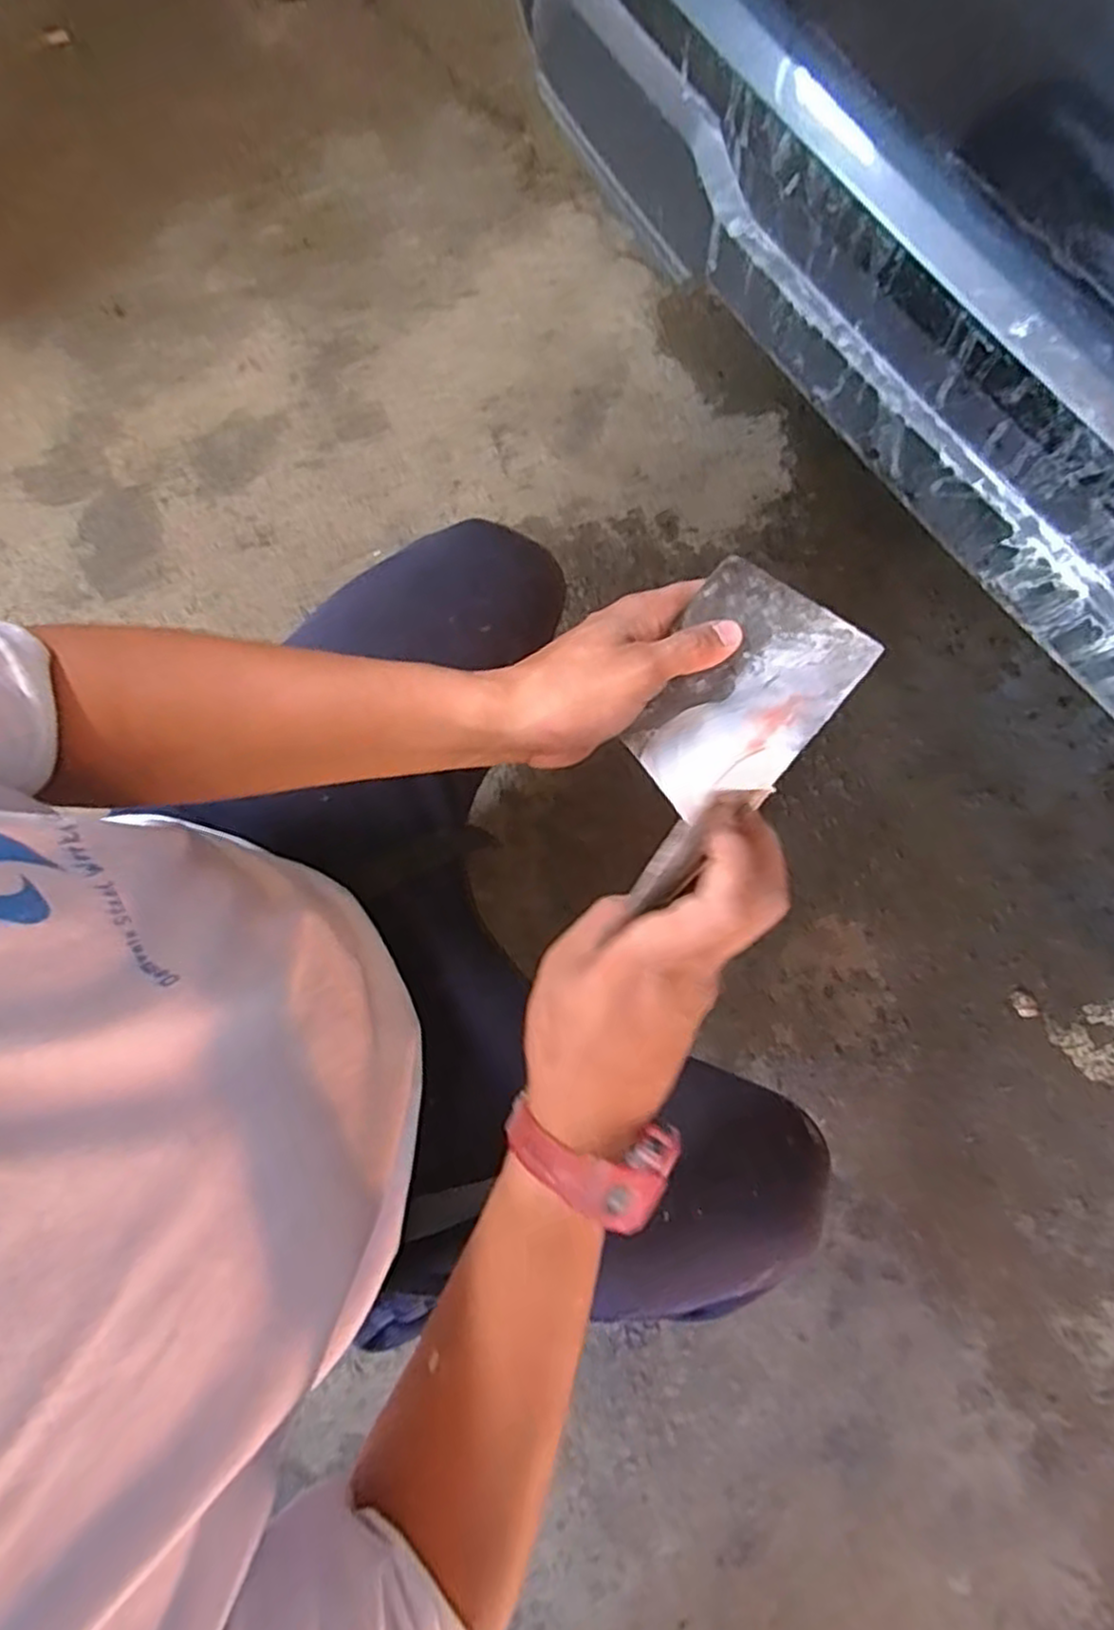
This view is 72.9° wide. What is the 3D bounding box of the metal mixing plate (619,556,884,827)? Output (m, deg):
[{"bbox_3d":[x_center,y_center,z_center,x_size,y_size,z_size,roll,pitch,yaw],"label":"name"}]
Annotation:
[{"bbox_3d":[0.099,-0.065,0.411,0.096,0.004,0.135,37,86,-4],"label":"metal mixing plate"}]

